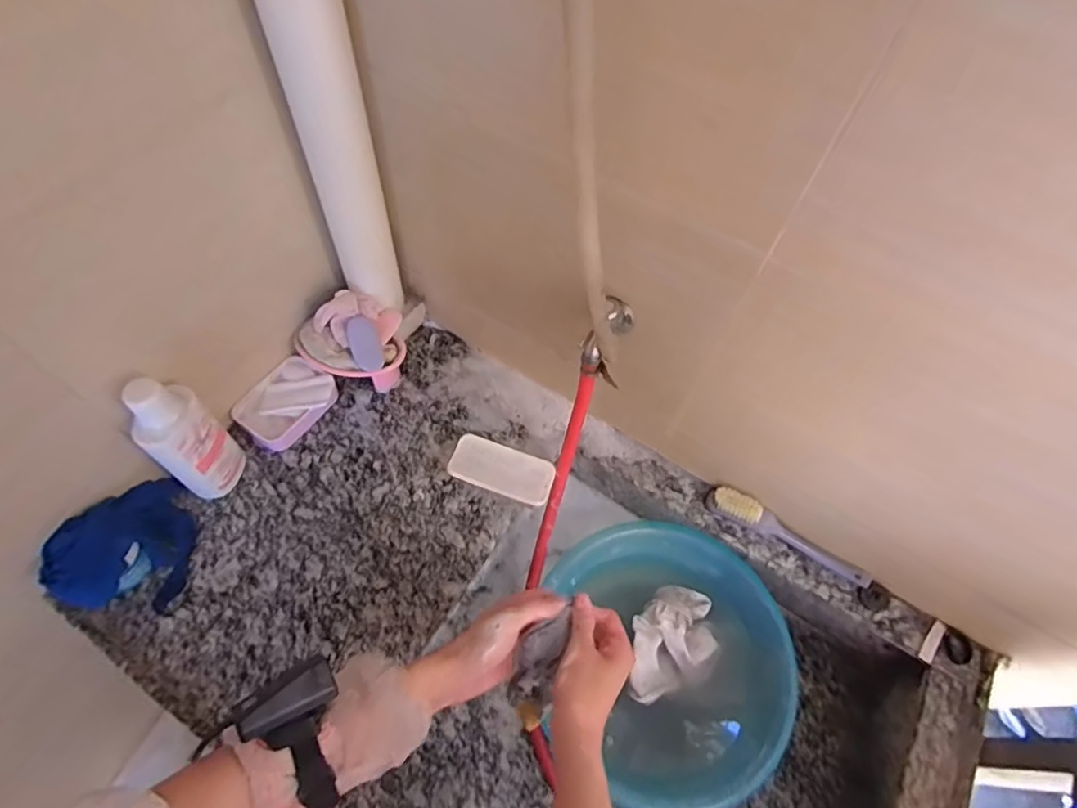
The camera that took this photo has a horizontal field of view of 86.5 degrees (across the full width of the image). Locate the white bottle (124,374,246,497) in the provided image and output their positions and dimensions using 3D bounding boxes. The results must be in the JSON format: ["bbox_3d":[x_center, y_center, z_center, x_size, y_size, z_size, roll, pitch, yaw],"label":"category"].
[{"bbox_3d":[-0.416,0.046,0.683,0.052,0.219,0.075,36,64,16],"label":"white bottle"}]

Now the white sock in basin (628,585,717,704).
[{"bbox_3d":[0.194,0.344,0.825,0.111,0.035,0.158,9,60,1],"label":"white sock in basin"}]

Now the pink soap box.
[{"bbox_3d":[-0.360,0.000,0.821,0.094,0.040,0.125,35,64,15],"label":"pink soap box"}]

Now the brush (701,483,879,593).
[{"bbox_3d":[0.343,0.176,0.780,0.228,0.051,0.038,25,62,10],"label":"brush"}]

